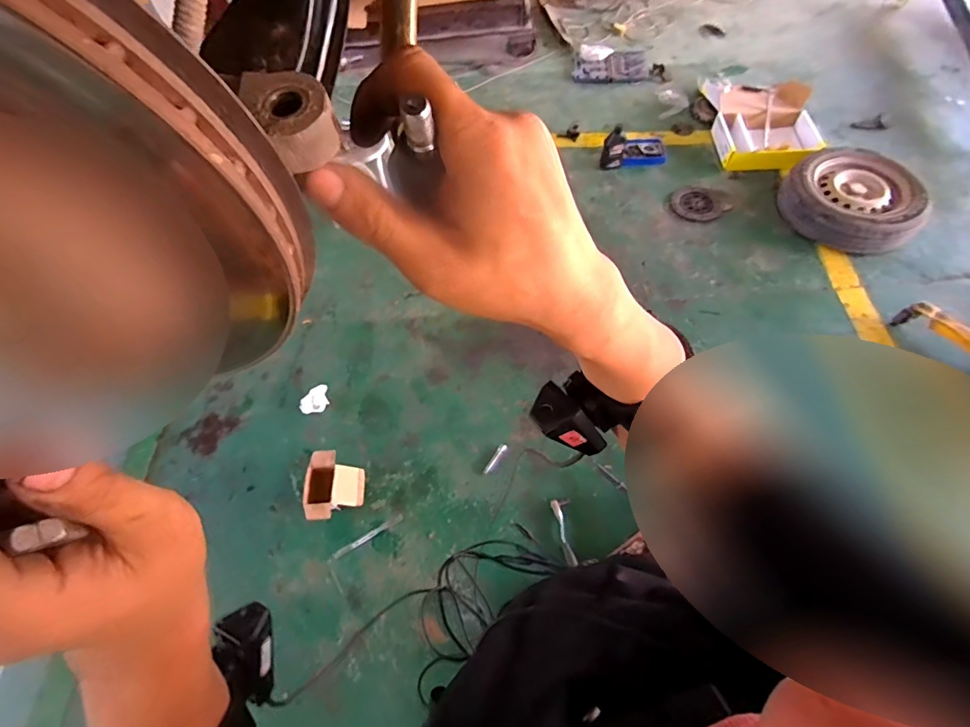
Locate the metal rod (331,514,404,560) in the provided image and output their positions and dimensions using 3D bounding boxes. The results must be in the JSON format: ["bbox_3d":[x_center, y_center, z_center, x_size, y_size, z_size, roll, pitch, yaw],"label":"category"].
[{"bbox_3d":[-0.380,0.564,1.498,0.243,0.021,0.022,-29,62,-13],"label":"metal rod"}]

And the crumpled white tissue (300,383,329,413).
[{"bbox_3d":[-0.644,0.136,1.727,0.108,0.048,0.094,-11,60,-4],"label":"crumpled white tissue"}]

